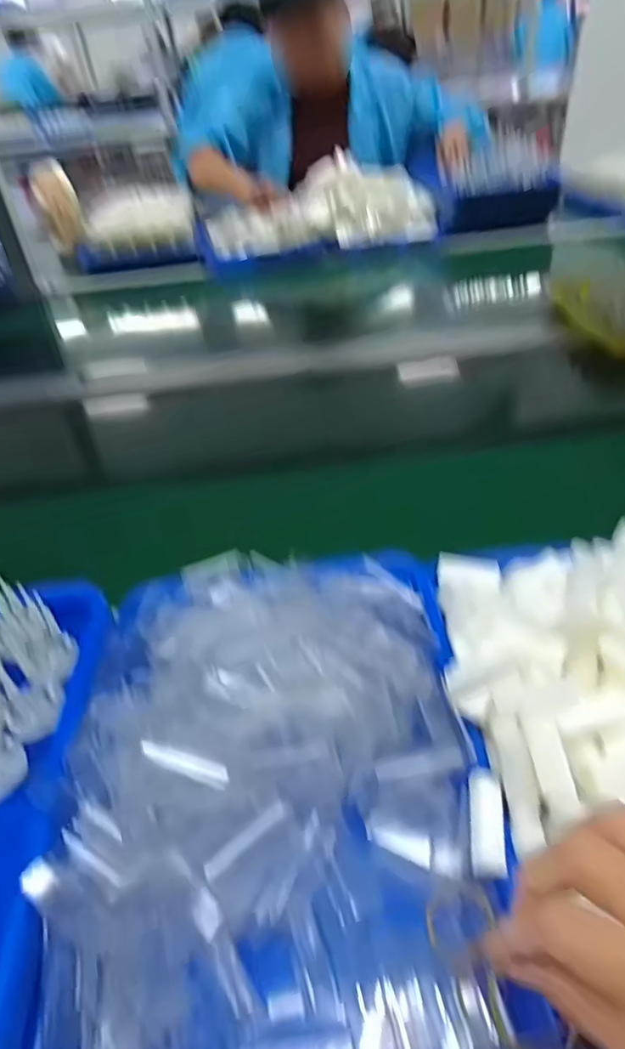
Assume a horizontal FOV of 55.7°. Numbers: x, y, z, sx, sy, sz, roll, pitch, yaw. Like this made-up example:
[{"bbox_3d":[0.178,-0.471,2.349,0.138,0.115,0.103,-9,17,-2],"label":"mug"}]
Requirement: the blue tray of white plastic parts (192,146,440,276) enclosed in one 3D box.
[{"bbox_3d":[0.012,-0.642,1.200,0.475,0.134,0.189,-8,41,-2],"label":"blue tray of white plastic parts"}]

